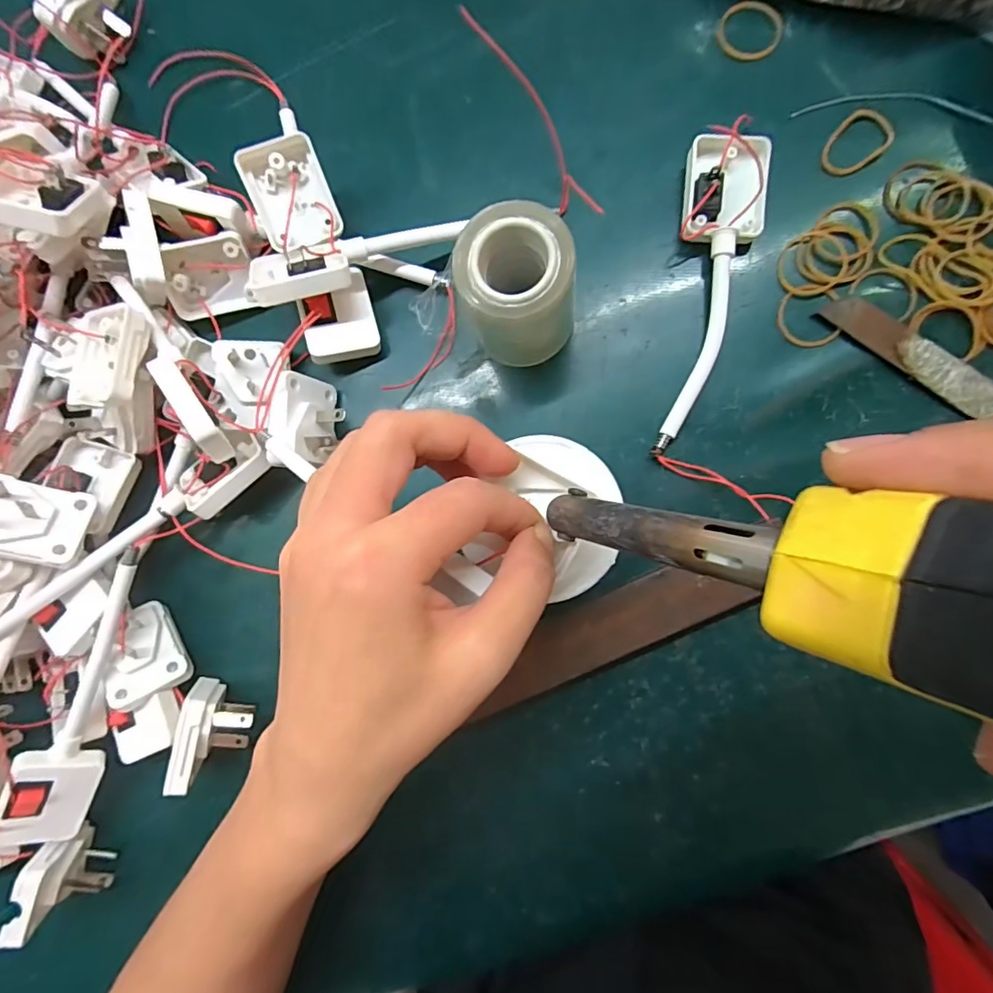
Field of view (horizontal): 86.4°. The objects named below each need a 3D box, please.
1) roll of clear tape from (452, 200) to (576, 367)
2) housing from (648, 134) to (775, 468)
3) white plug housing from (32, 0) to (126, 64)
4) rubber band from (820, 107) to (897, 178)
[{"bbox_3d":[0.011,-0.094,0.249,0.049,0.069,0.048,0,87,8],"label":"roll of clear tape"},{"bbox_3d":[0.104,-0.100,0.258,0.039,0.023,0.158,10,89,8],"label":"housing"},{"bbox_3d":[-0.233,-0.280,0.300,0.016,0.038,0.050,24,91,8],"label":"white plug housing"},{"bbox_3d":[0.179,-0.177,0.264,0.037,0.004,0.025,-40,83,4],"label":"rubber band"}]

